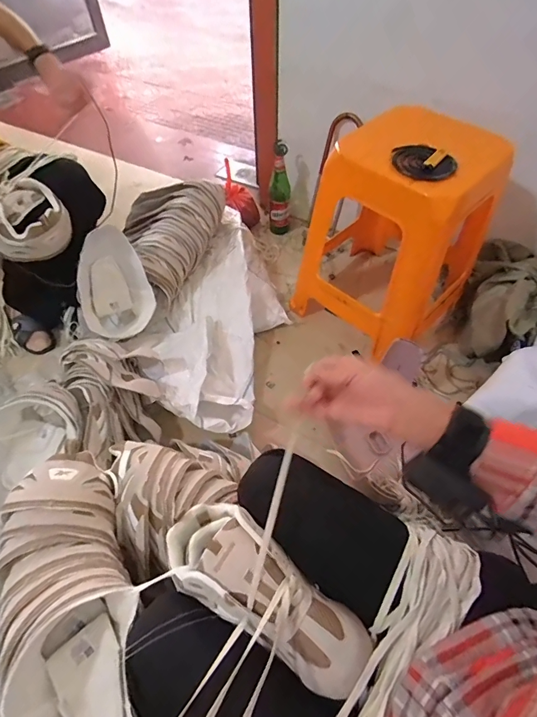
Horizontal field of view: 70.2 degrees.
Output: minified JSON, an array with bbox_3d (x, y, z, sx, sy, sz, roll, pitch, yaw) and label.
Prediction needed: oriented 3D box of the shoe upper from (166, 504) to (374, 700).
[{"bbox_3d":[-0.008,0.259,0.431,0.249,0.056,0.098,30,61,19],"label":"shoe upper"}]

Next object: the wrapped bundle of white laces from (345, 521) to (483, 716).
[{"bbox_3d":[0.113,0.328,0.366,0.085,0.056,0.349,31,62,20],"label":"wrapped bundle of white laces"}]

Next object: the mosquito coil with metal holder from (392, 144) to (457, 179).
[{"bbox_3d":[0.282,-0.365,0.708,0.096,0.023,0.108,-25,59,-16],"label":"mosquito coil with metal holder"}]

